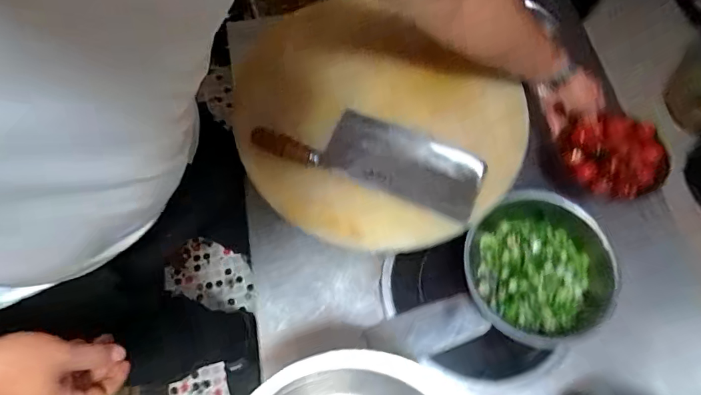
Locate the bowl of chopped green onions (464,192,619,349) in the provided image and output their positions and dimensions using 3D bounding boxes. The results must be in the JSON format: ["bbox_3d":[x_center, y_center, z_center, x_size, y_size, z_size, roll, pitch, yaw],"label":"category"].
[{"bbox_3d":[0.287,0.115,0.696,0.217,0.088,0.227,1,69,-2],"label":"bowl of chopped green onions"}]

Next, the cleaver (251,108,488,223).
[{"bbox_3d":[0.033,-0.066,0.650,0.324,0.028,0.113,19,69,6],"label":"cleaver"}]

